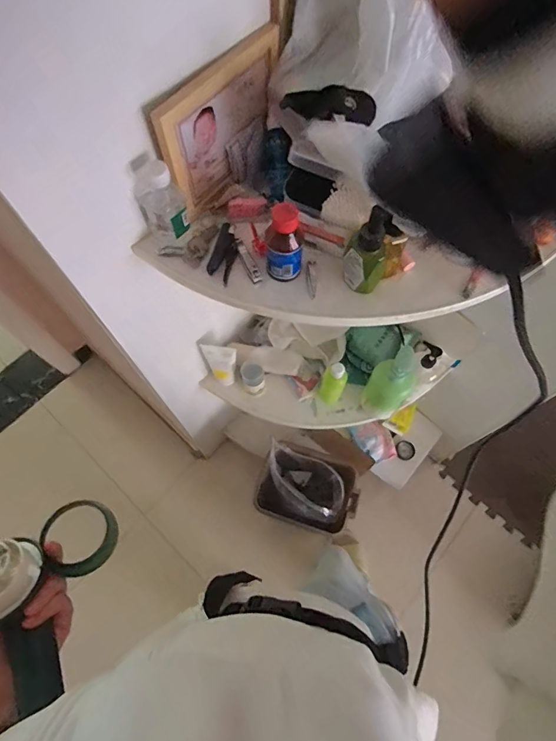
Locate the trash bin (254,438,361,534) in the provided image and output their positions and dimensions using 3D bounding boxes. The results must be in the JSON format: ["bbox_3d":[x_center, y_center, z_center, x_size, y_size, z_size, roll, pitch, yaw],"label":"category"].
[{"bbox_3d":[0.084,0.332,1.166,0.245,0.234,0.188,13,67,6],"label":"trash bin"}]

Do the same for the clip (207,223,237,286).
[{"bbox_3d":[-0.068,-0.150,0.533,0.031,0.022,0.072,15,68,7],"label":"clip"}]

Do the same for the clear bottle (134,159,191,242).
[{"bbox_3d":[-0.138,-0.197,0.502,0.051,0.108,0.042,-21,68,-8],"label":"clear bottle"}]

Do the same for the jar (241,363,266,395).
[{"bbox_3d":[-0.056,0.017,0.913,0.046,0.098,0.046,0,67,1],"label":"jar"}]

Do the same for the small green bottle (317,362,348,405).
[{"bbox_3d":[0.116,0.035,0.885,0.047,0.139,0.046,0,67,1],"label":"small green bottle"}]

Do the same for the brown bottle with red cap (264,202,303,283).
[{"bbox_3d":[0.008,-0.147,0.480,0.043,0.094,0.042,2,67,2],"label":"brown bottle with red cap"}]

